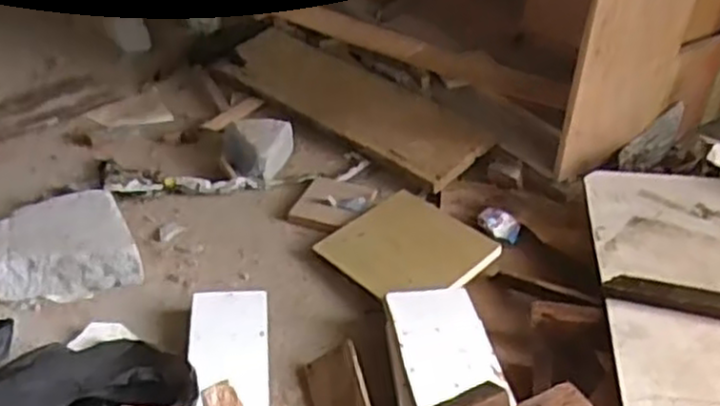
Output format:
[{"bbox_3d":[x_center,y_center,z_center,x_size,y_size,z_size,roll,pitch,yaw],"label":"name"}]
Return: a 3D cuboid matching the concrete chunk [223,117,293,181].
[{"bbox_3d":[-0.185,-0.096,1.362,0.128,0.054,0.115,-2,38,-5],"label":"concrete chunk"}]

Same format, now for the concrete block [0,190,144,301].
[{"bbox_3d":[-0.451,0.067,1.135,0.201,0.066,0.184,-15,41,-21],"label":"concrete block"}]

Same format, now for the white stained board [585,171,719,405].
[{"bbox_3d":[0.463,0.104,1.032,0.260,0.024,0.545,-1,35,8],"label":"white stained board"}]

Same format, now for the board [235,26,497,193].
[{"bbox_3d":[-0.026,-0.215,1.537,0.645,0.019,0.185,31,58,35],"label":"board"}]

